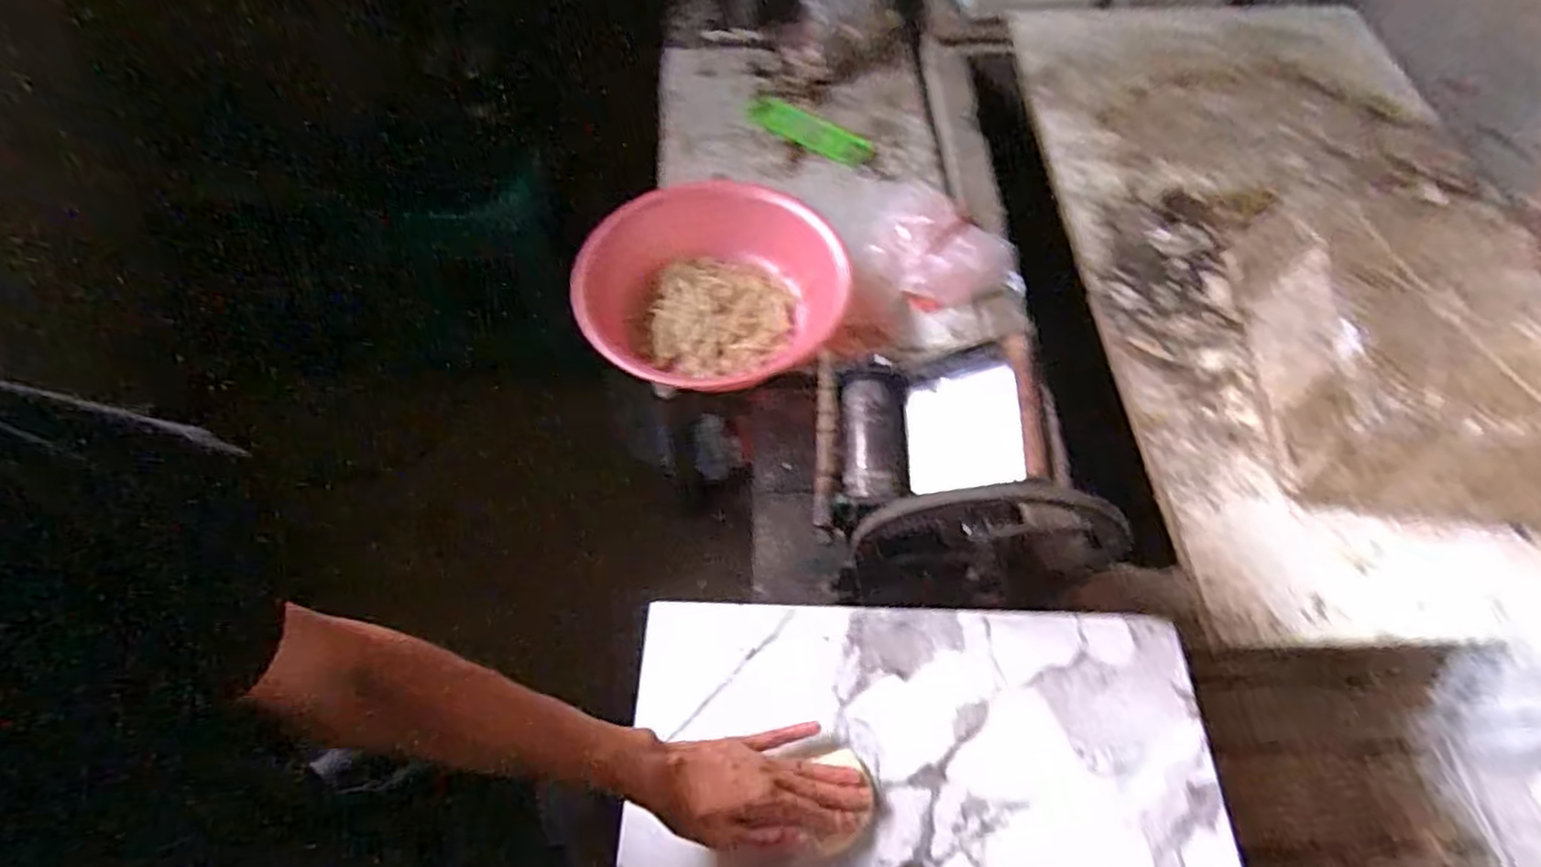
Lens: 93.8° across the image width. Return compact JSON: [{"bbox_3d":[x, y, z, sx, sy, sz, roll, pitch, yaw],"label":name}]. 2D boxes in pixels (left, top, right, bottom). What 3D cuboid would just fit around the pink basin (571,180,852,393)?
[{"bbox_3d":[-0.090,-0.221,1.197,0.442,0.158,0.414,1,59,-1],"label":"pink basin"}]

